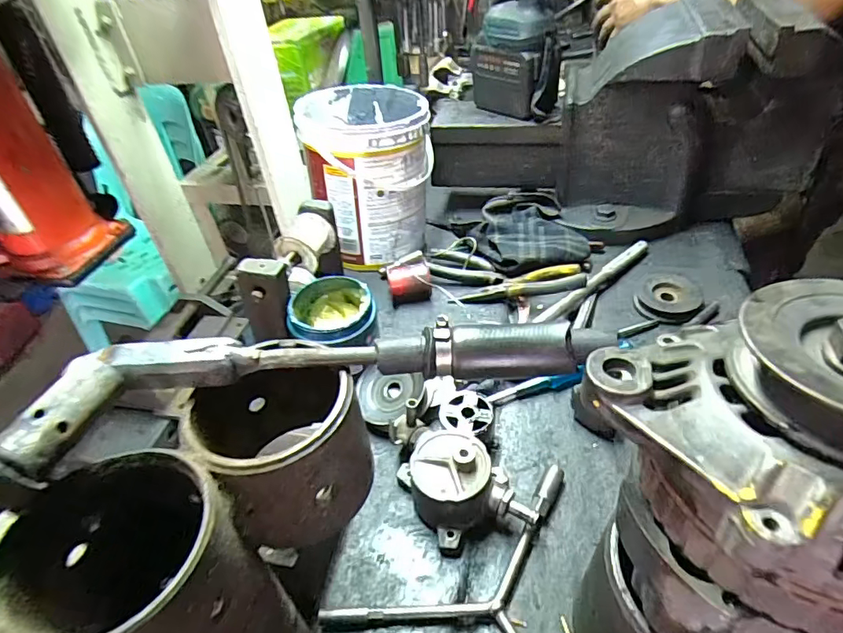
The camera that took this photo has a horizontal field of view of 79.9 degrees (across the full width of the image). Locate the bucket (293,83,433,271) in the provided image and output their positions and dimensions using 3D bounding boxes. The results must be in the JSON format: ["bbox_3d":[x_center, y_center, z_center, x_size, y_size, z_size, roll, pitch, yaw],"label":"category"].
[{"bbox_3d":[-0.072,-0.206,0.722,0.167,0.191,0.173,-4,41,3],"label":"bucket"}]

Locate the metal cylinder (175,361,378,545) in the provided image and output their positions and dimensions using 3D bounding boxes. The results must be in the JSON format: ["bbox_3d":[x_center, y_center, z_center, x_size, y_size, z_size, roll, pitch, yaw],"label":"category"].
[{"bbox_3d":[-0.076,0.069,0.284,0.083,0.077,0.087,-4,41,3],"label":"metal cylinder"}]

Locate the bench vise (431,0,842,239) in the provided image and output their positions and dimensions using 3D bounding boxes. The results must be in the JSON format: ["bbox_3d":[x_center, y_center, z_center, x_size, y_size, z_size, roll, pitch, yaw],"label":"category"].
[{"bbox_3d":[0.269,-0.271,0.691,0.507,0.250,0.180,1,42,9],"label":"bench vise"}]

